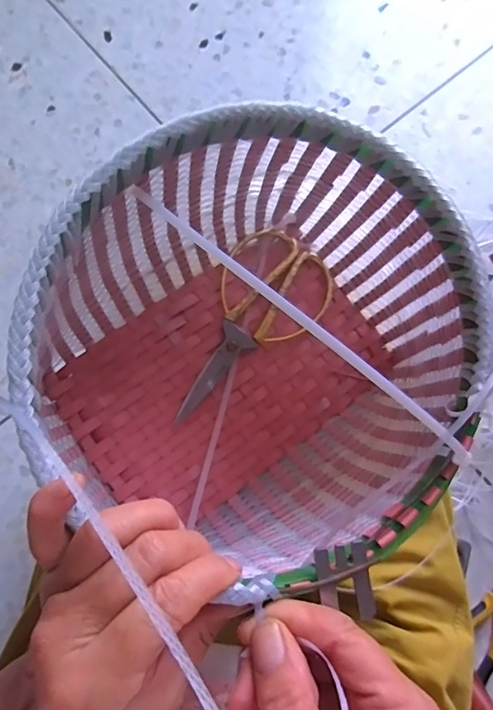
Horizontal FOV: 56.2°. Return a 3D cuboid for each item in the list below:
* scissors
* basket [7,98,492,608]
[{"bbox_3d":[0.005,-0.022,0.383,0.091,0.009,0.181,26,80,6],"label":"scissors"},{"bbox_3d":[-0.002,-0.010,0.302,0.248,0.204,0.247,23,80,5],"label":"basket"}]

